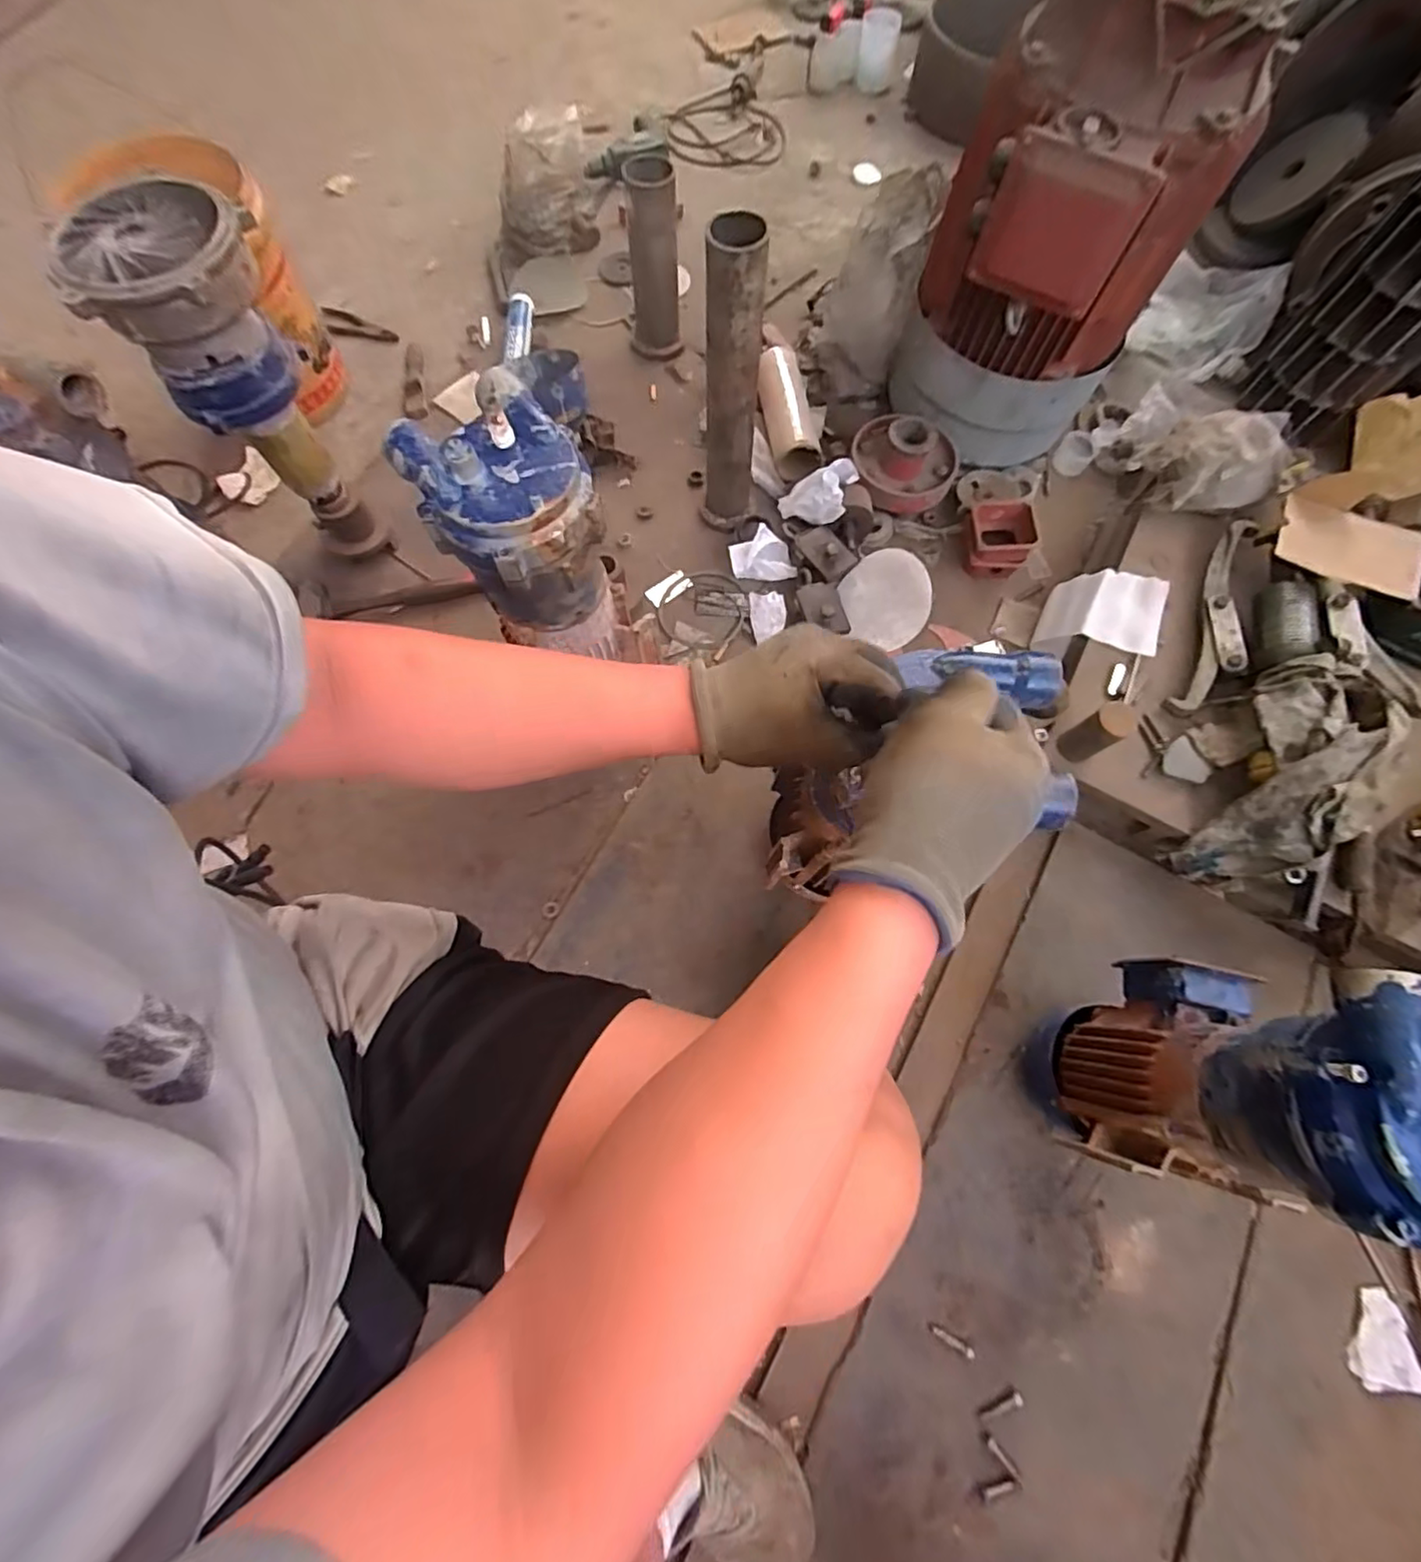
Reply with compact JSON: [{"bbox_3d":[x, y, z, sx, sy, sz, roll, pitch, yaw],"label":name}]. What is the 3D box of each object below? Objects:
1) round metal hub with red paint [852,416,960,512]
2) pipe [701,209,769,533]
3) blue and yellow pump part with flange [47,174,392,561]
[{"bbox_3d":[0.346,-0.571,1.094,0.183,0.074,0.166,5,72,0],"label":"round metal hub with red paint"},{"bbox_3d":[0.031,-0.565,0.945,0.087,0.459,0.090,-4,73,-4],"label":"pipe"},{"bbox_3d":[-0.623,-0.518,0.892,0.195,0.465,0.172,-39,78,-13],"label":"blue and yellow pump part with flange"}]

